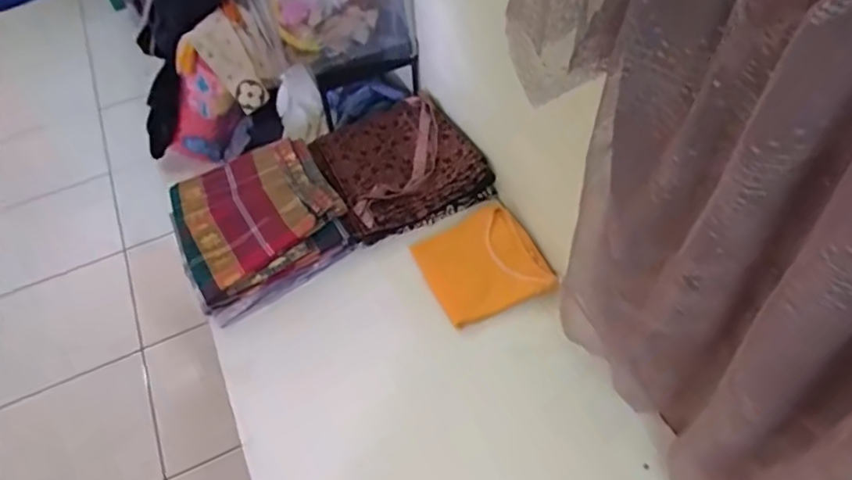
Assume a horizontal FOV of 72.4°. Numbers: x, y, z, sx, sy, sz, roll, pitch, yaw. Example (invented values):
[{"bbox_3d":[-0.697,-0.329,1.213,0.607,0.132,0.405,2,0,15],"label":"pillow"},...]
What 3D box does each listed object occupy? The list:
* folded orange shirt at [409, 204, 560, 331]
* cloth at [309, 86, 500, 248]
[{"bbox_3d":[0.087,0.039,0.876,0.167,0.033,0.155,-30,75,-2],"label":"folded orange shirt"},{"bbox_3d":[-0.053,-0.138,0.996,0.236,0.063,0.261,-24,54,-14],"label":"cloth"}]

